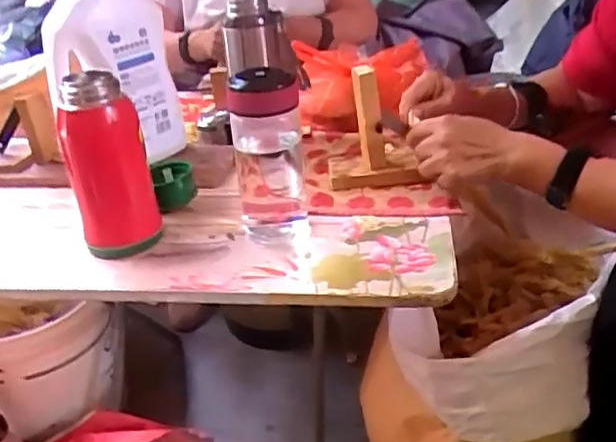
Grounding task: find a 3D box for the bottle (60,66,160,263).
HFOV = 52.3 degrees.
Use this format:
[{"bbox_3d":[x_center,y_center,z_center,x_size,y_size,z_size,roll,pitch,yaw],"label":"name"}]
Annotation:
[{"bbox_3d":[-0.215,-0.056,0.668,0.087,0.189,0.070,-14,30,-13],"label":"bottle"}]

